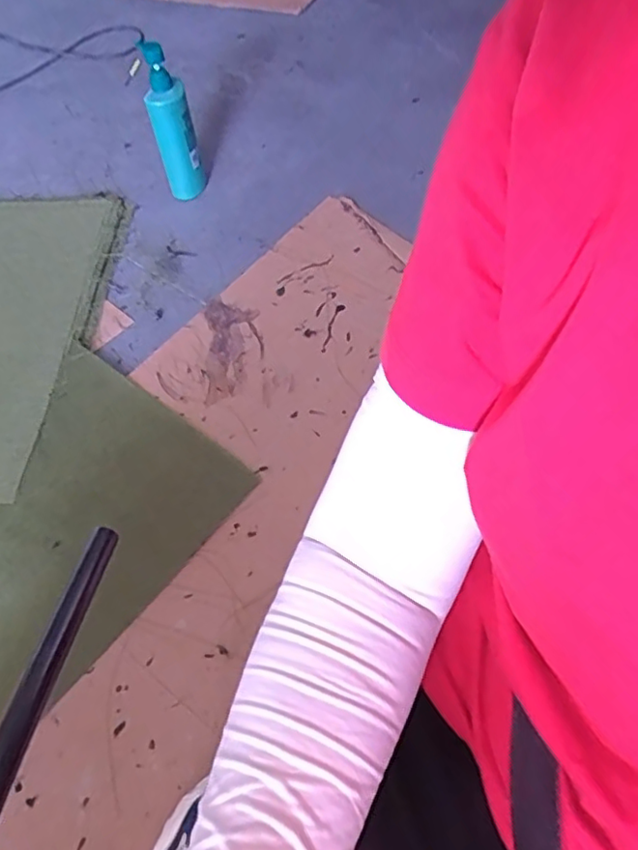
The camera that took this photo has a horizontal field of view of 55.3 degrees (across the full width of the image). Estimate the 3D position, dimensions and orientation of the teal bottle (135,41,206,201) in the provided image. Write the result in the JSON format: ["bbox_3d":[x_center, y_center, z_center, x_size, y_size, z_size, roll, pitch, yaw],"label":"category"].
[{"bbox_3d":[-0.267,-0.540,1.114,0.075,0.269,0.087,-12,58,-5],"label":"teal bottle"}]

